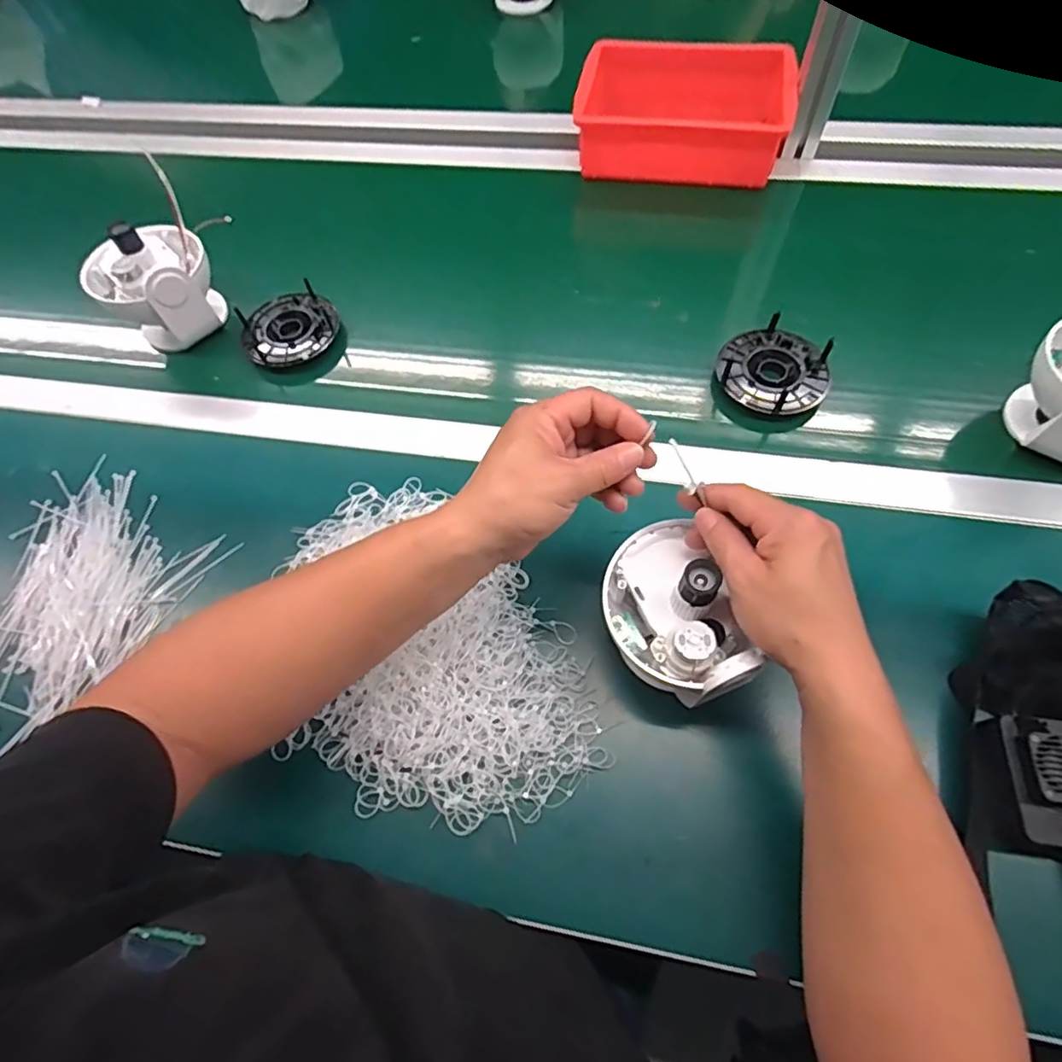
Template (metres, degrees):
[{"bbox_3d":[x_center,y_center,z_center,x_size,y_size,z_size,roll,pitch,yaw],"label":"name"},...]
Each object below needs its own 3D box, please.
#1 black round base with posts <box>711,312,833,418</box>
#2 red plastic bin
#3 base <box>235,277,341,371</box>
[{"bbox_3d":[0.232,-0.152,0.572,0.099,0.042,0.099,14,65,10],"label":"black round base with posts"},{"bbox_3d":[0.183,-0.506,0.724,0.245,0.081,0.159,8,64,8],"label":"red plastic bin"},{"bbox_3d":[-0.258,-0.215,0.637,0.101,0.022,0.098,-1,64,3],"label":"base"}]

